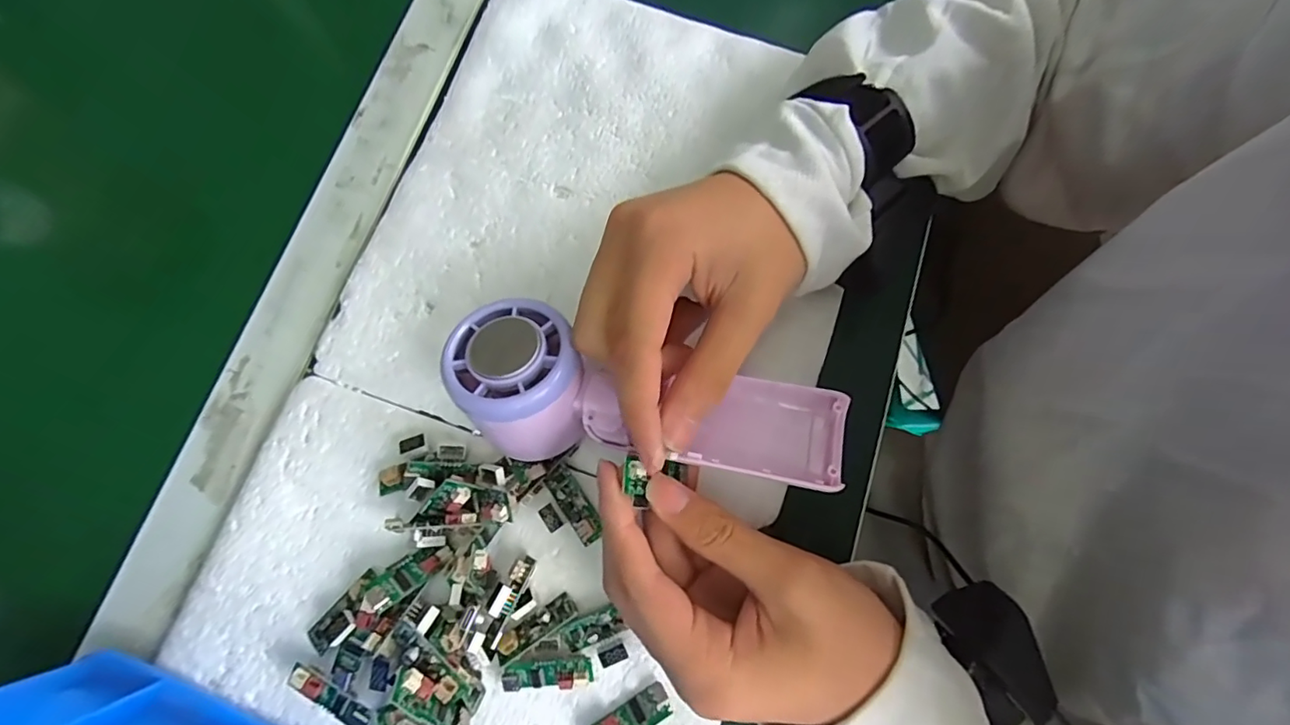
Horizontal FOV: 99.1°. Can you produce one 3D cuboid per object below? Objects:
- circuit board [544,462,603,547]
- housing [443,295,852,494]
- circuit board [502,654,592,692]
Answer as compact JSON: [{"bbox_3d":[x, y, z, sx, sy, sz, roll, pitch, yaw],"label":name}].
[{"bbox_3d":[-0.034,0.068,0.263,0.013,0.007,0.037,-33,80,-8],"label":"circuit board"},{"bbox_3d":[0.000,0.018,0.236,0.163,0.045,0.059,14,76,-1],"label":"housing"},{"bbox_3d":[-0.043,0.138,0.246,0.039,0.008,0.013,-3,77,-2],"label":"circuit board"}]

